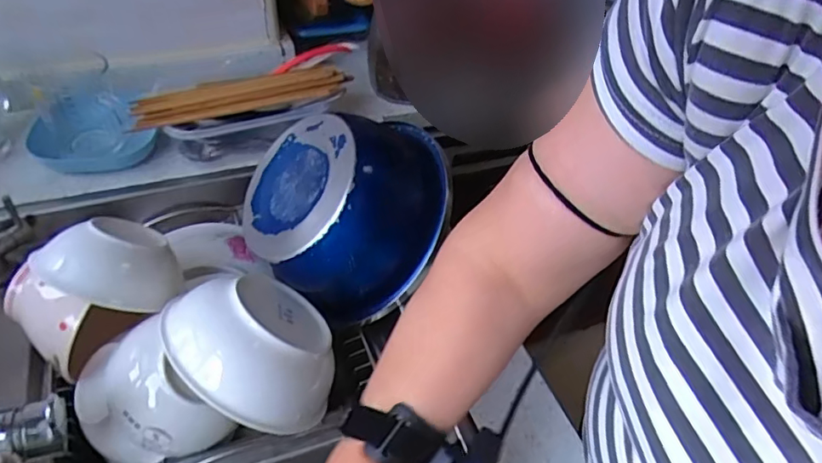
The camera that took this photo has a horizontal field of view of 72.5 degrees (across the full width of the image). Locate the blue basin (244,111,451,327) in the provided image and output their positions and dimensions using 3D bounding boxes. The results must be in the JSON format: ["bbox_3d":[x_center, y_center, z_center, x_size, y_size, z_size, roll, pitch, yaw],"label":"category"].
[{"bbox_3d":[-0.059,-0.012,0.577,0.206,0.142,0.189,-41,51,16],"label":"blue basin"}]

